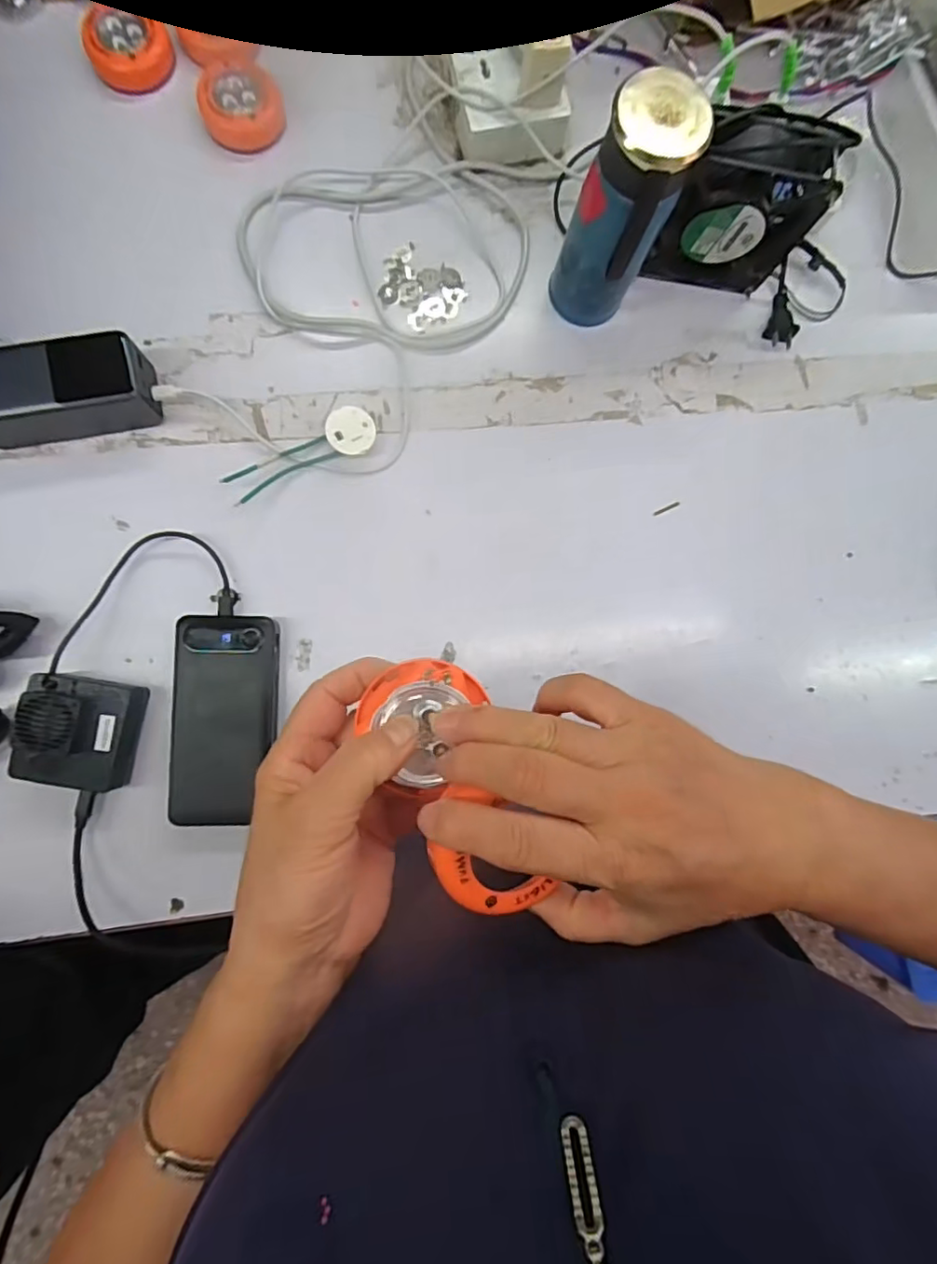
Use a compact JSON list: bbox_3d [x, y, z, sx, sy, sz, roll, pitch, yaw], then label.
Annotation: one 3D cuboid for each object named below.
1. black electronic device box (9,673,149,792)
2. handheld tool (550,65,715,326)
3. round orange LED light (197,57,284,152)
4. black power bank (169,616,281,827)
[{"bbox_3d":[-0.284,0.074,0.430,0.068,0.047,0.078,9,85,-4],"label":"black electronic device box"},{"bbox_3d":[0.106,-0.297,0.427,0.061,0.166,0.057,26,84,-3],"label":"handheld tool"},{"bbox_3d":[-0.190,-0.442,0.489,0.067,0.016,0.068,0,86,-5],"label":"round orange LED light"},{"bbox_3d":[-0.185,0.066,0.449,0.076,0.032,0.153,0,86,-5],"label":"black power bank"}]

